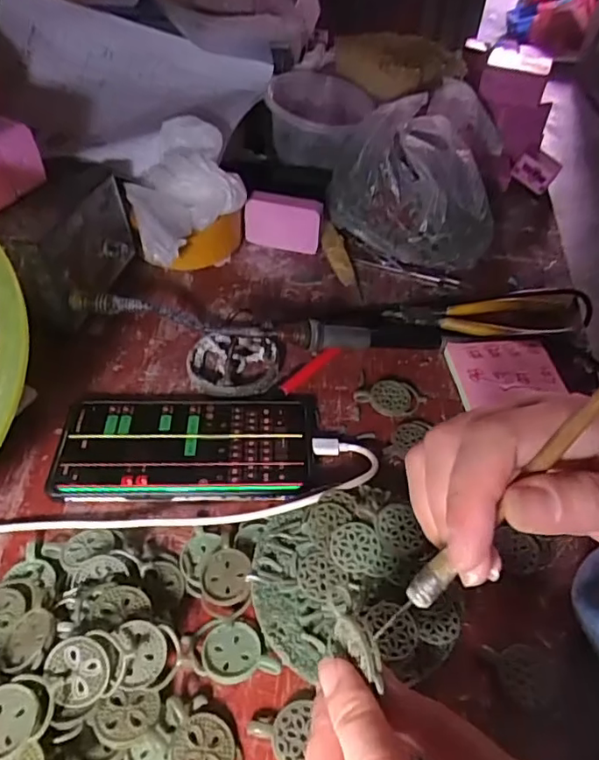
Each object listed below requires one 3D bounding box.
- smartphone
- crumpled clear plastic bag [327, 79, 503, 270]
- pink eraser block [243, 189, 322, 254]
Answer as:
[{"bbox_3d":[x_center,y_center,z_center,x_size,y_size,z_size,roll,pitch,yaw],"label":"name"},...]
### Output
[{"bbox_3d":[-0.072,0.041,0.370,0.165,0.011,0.084,1,46,-5],"label":"smartphone"},{"bbox_3d":[0.107,-0.184,0.521,0.150,0.112,0.140,2,46,-3],"label":"crumpled clear plastic bag"},{"bbox_3d":[-0.015,-0.145,0.518,0.068,0.052,0.019,6,46,0],"label":"pink eraser block"}]

